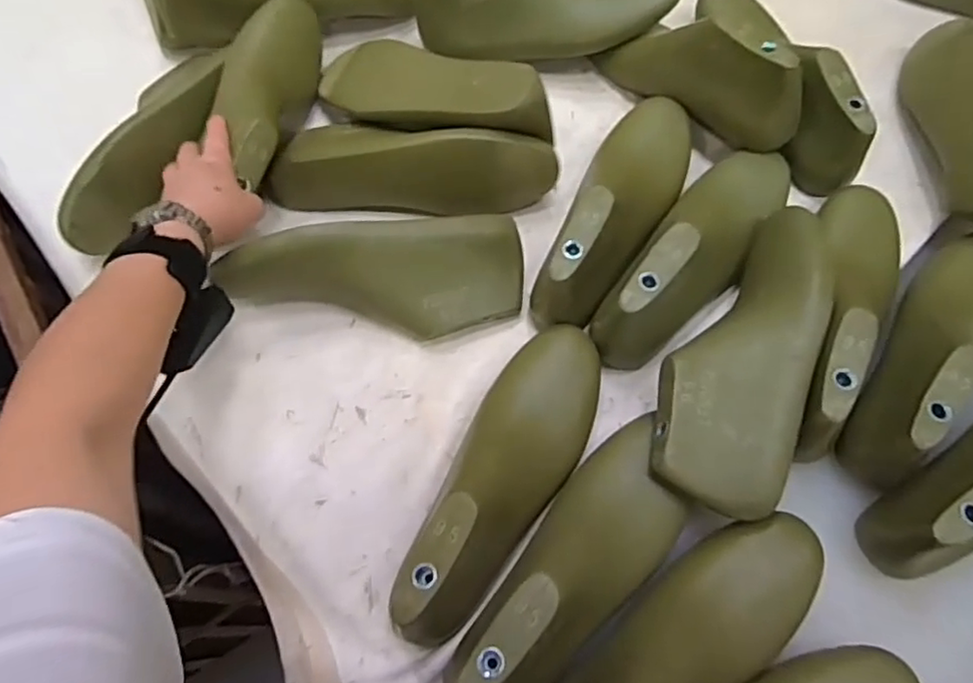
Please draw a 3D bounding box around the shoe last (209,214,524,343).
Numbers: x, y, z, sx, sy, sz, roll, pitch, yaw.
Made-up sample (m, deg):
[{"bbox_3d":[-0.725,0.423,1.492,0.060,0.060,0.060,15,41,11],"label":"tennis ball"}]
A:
[{"bbox_3d":[-0.089,-0.049,0.544,0.242,0.072,0.082,-9,66,-4],"label":"shoe last"}]

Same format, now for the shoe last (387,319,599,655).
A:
[{"bbox_3d":[0.017,0.096,0.469,0.083,0.094,0.266,23,68,10],"label":"shoe last"}]

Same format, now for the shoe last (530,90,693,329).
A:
[{"bbox_3d":[0.120,-0.130,0.567,0.086,0.095,0.263,22,68,9],"label":"shoe last"}]

